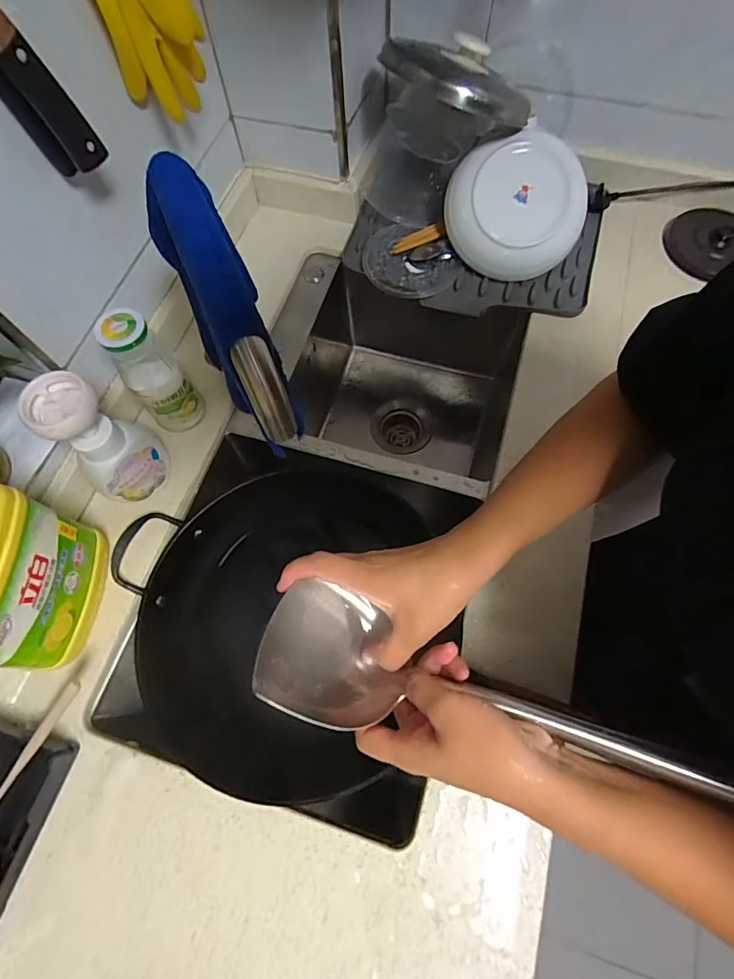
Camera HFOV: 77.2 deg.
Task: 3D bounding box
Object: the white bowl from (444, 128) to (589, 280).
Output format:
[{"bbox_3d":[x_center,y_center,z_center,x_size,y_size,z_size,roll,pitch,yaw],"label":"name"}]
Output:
[{"bbox_3d":[0.209,-0.398,0.649,0.189,0.054,0.189,3,110,7],"label":"white bowl"}]

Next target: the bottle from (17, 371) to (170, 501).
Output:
[{"bbox_3d":[-0.277,-0.047,0.488,0.068,0.168,0.079,-4,69,0],"label":"bottle"}]

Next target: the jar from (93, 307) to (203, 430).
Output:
[{"bbox_3d":[-0.237,-0.128,0.517,0.054,0.159,0.056,0,69,1],"label":"jar"}]

